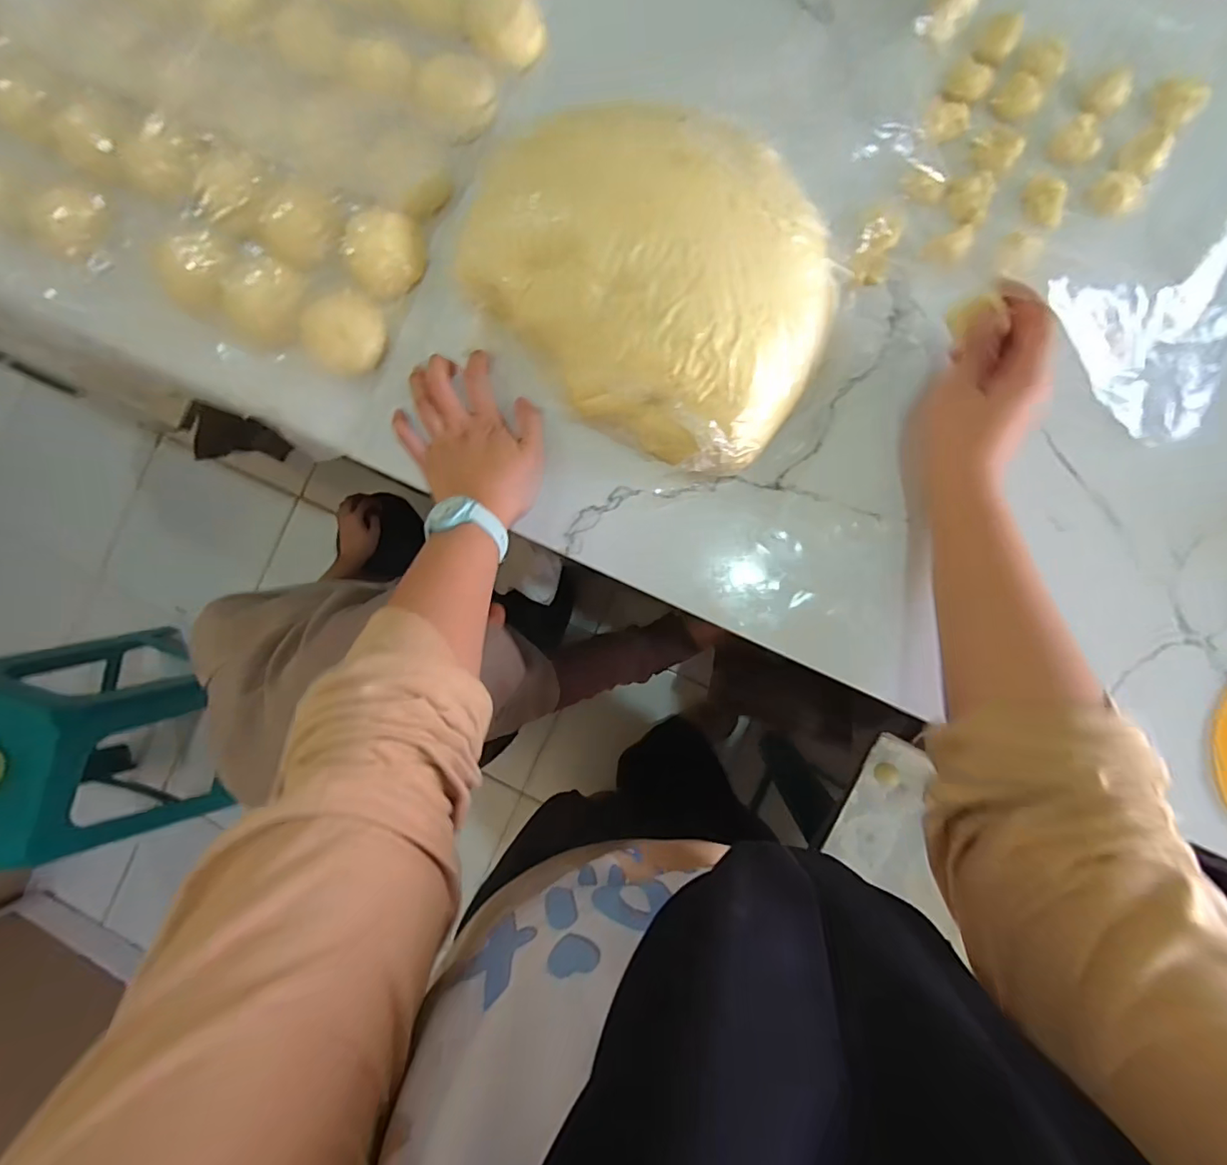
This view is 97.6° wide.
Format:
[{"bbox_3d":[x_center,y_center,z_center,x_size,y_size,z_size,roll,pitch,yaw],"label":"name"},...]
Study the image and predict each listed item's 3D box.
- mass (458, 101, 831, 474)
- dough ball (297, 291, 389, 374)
[{"bbox_3d":[0.028,-0.221,0.386,0.275,0.057,0.205,36,91,4],"label":"mass"},{"bbox_3d":[-0.218,-0.199,0.432,0.058,0.027,0.058,0,89,3],"label":"dough ball"}]

